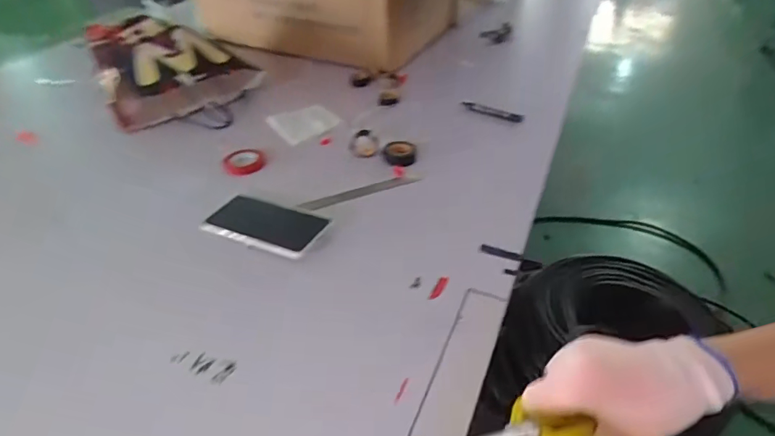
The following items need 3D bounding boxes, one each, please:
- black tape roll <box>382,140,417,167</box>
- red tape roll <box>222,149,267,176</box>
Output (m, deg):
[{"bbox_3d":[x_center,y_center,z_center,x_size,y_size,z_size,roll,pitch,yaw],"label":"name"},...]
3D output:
[{"bbox_3d":[0.018,-0.103,0.741,0.051,0.021,0.052,0,38,0],"label":"black tape roll"},{"bbox_3d":[-0.230,-0.091,0.751,0.061,0.021,0.057,0,38,0],"label":"red tape roll"}]

